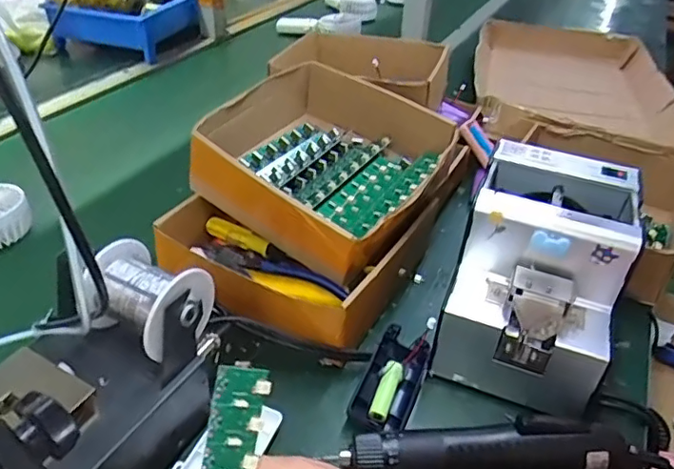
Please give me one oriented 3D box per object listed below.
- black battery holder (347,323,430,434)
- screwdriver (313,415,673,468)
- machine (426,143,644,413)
[{"bbox_3d":[0.045,0.117,0.455,0.042,0.026,0.092,17,38,17],"label":"black battery holder"},{"bbox_3d":[0.122,0.153,0.397,0.230,0.034,0.039,0,36,-5],"label":"screwdriver"},{"bbox_3d":[0.167,0.035,0.479,0.120,0.148,0.171,15,38,15],"label":"machine"}]

